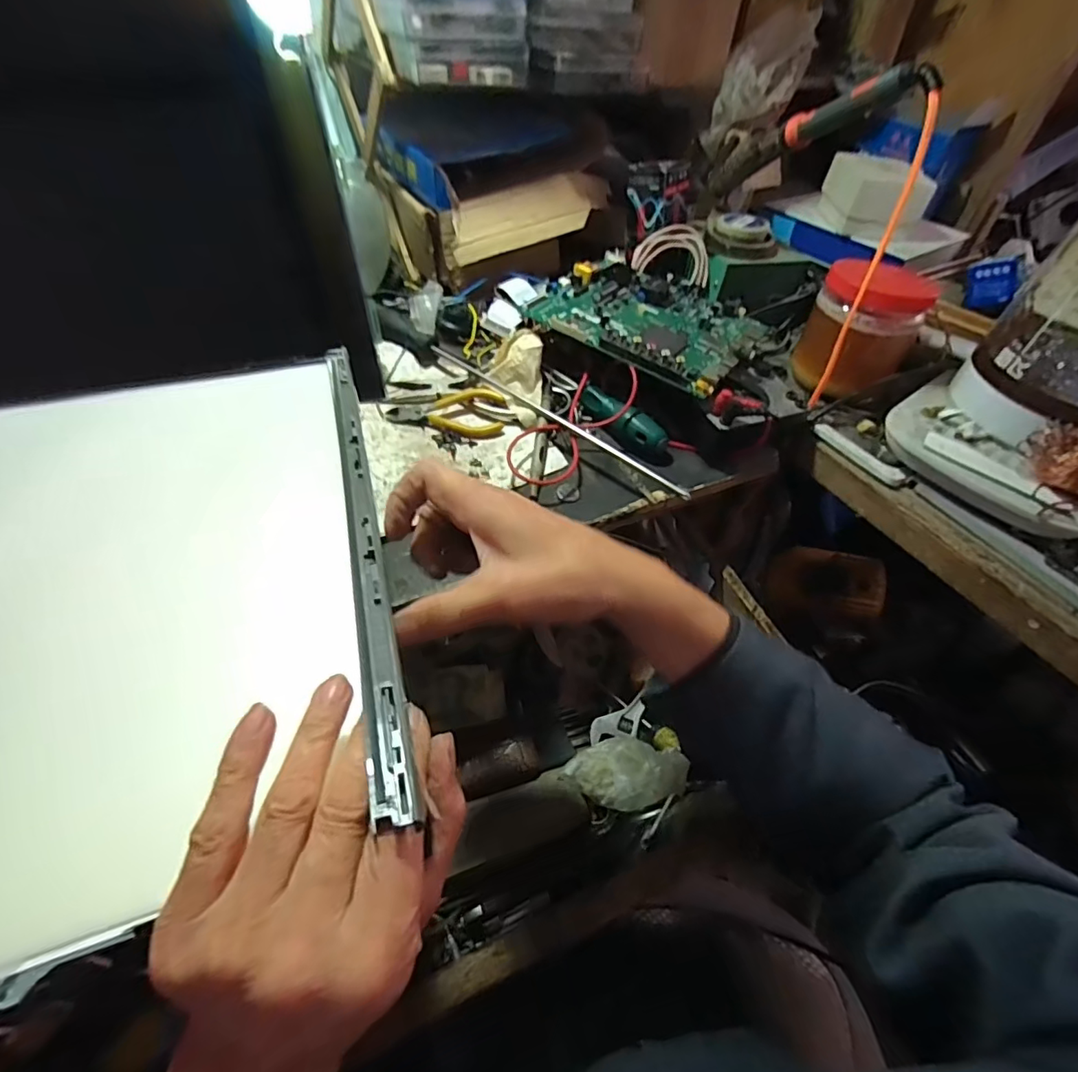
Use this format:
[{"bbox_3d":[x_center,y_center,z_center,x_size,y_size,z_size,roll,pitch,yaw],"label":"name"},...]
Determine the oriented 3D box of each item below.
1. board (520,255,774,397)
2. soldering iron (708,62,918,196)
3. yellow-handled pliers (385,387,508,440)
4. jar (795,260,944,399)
[{"bbox_3d":[0.111,-0.218,0.534,0.200,0.021,0.168,32,54,18],"label":"board"},{"bbox_3d":[0.235,-0.364,0.499,0.022,0.027,0.231,-14,18,-18],"label":"soldering iron"},{"bbox_3d":[-0.086,-0.112,0.503,0.104,0.008,0.048,0,73,-2],"label":"yellow-handled pliers"},{"bbox_3d":[0.301,-0.191,0.516,0.096,0.109,0.075,27,51,17],"label":"jar"}]

